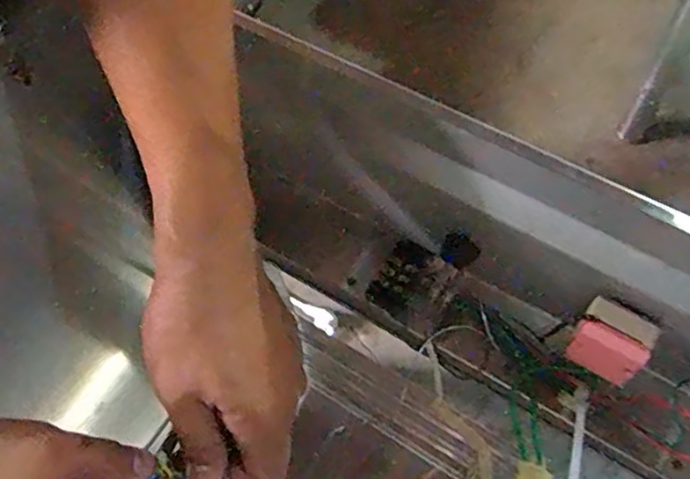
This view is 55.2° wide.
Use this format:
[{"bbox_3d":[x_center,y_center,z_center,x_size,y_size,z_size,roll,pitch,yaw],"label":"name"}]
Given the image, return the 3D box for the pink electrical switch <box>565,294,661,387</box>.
[{"bbox_3d":[0.142,0.056,0.355,0.037,0.041,0.024,35,70,19],"label":"pink electrical switch"}]

